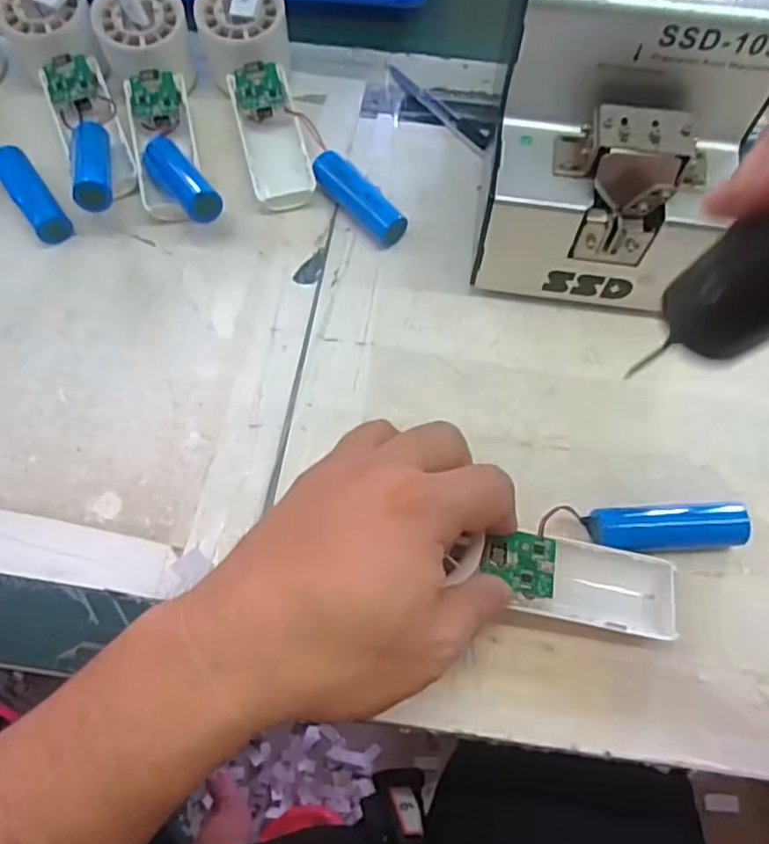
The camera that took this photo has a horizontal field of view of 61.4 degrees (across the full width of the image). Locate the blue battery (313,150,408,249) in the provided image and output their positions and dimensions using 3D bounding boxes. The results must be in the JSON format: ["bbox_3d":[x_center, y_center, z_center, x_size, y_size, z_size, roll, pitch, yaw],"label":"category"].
[{"bbox_3d":[-0.016,-0.140,0.410,0.021,0.022,0.075,-38,72,-15],"label":"blue battery"}]

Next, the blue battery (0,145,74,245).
[{"bbox_3d":[-0.223,-0.144,0.408,0.022,0.015,0.079,-35,71,-14],"label":"blue battery"}]

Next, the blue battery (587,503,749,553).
[{"bbox_3d":[0.140,0.052,0.321,0.071,0.020,0.021,-1,67,0],"label":"blue battery"}]

